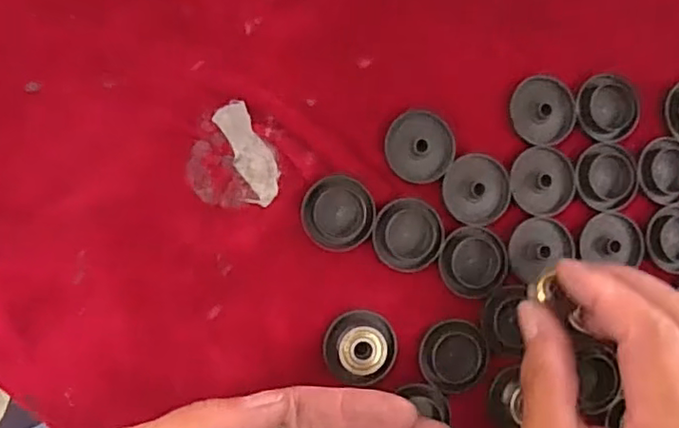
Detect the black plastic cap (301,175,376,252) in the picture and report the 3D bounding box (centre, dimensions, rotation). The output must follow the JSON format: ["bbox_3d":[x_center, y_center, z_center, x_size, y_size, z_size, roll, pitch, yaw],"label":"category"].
[{"bbox_3d":[0.000,0.000,0.277,0.032,0.005,0.034,0,89,-9],"label":"black plastic cap"}]

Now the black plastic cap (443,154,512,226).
[{"bbox_3d":[0.065,-0.012,0.288,0.032,0.005,0.033,0,89,-9],"label":"black plastic cap"}]

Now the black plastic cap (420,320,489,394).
[{"bbox_3d":[0.053,0.066,0.283,0.031,0.004,0.032,0,89,-9],"label":"black plastic cap"}]

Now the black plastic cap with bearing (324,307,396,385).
[{"bbox_3d":[0.010,0.060,0.274,0.032,0.009,0.031,0,89,-9],"label":"black plastic cap with bearing"}]

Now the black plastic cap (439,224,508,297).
[{"bbox_3d":[0.063,0.023,0.285,0.032,0.004,0.032,0,89,-9],"label":"black plastic cap"}]

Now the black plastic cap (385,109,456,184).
[{"bbox_3d":[0.038,-0.031,0.283,0.031,0.007,0.032,0,89,-9],"label":"black plastic cap"}]

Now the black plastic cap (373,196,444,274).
[{"bbox_3d":[0.032,0.010,0.281,0.032,0.004,0.032,0,89,-9],"label":"black plastic cap"}]

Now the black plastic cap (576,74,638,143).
[{"bbox_3d":[0.132,-0.052,0.299,0.033,0.005,0.032,0,89,-9],"label":"black plastic cap"}]

